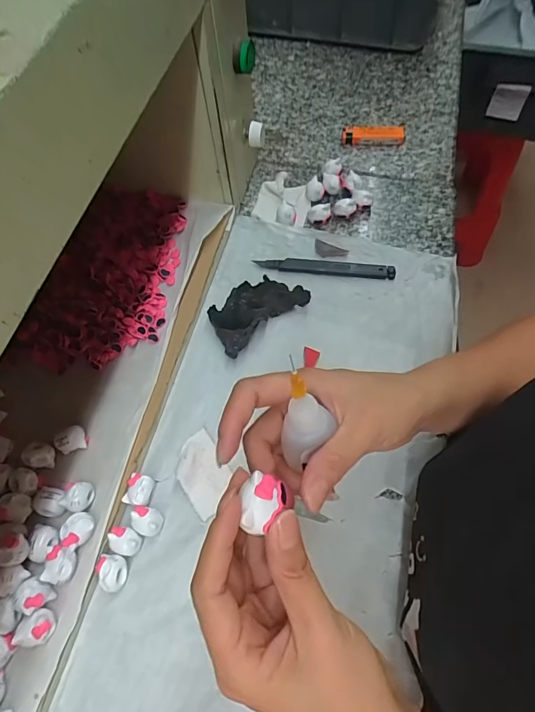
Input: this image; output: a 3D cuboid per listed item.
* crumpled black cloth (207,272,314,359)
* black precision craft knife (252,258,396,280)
[{"bbox_3d":[-0.014,-0.050,0.428,0.098,0.015,0.060,-37,70,-17],"label":"crumpled black cloth"},{"bbox_3d":[0.062,-0.097,0.457,0.146,0.007,0.018,7,64,3],"label":"black precision craft knife"}]

